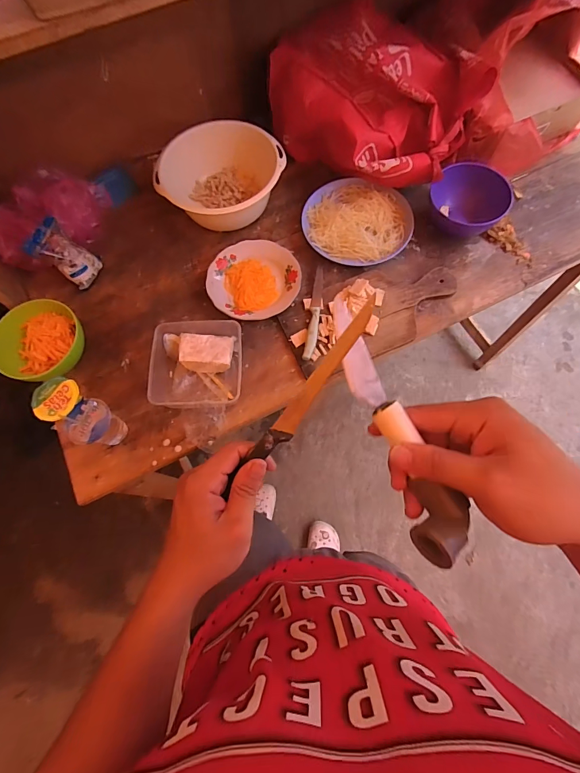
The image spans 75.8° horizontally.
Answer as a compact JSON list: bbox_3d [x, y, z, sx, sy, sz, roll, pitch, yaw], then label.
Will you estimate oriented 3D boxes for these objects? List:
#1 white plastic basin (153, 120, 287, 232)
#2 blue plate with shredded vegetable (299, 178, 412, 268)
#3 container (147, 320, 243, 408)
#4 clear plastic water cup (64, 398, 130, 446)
[{"bbox_3d":[-0.145,-0.444,0.789,0.256,0.094,0.198,-18,70,-3],"label":"white plastic basin"},{"bbox_3d":[0.136,-0.347,0.778,0.226,0.027,0.194,28,74,13],"label":"blue plate with shredded vegetable"},{"bbox_3d":[-0.164,-0.038,0.672,0.158,0.050,0.165,-3,70,3],"label":"container"},{"bbox_3d":[-0.313,0.068,0.619,0.060,0.084,0.071,24,74,12],"label":"clear plastic water cup"}]

